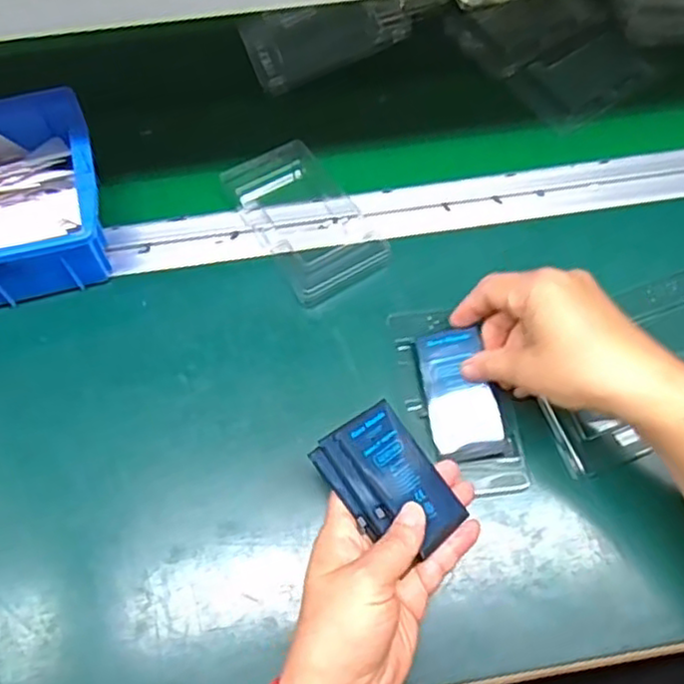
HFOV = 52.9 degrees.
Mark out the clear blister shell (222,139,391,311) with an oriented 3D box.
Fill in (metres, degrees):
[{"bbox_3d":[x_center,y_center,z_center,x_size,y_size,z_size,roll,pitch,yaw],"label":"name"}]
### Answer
[{"bbox_3d":[-0.028,-0.095,0.509,0.076,0.015,0.134,-30,70,-12],"label":"clear blister shell"}]

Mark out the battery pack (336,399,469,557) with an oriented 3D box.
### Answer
[{"bbox_3d":[0.035,0.077,0.402,0.043,0.004,0.082,-31,81,-35],"label":"battery pack"}]

